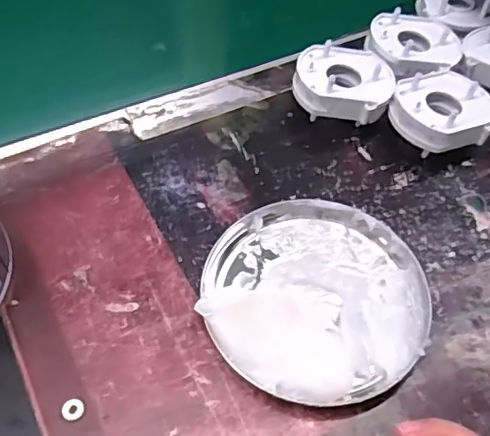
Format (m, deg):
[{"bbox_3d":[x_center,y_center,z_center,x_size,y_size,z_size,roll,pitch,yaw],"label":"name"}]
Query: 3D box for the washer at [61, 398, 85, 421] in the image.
[{"bbox_3d":[-0.088,0.098,0.292,0.011,0.004,0.011,1,53,-2],"label":"washer"}]

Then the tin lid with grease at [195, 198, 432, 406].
[{"bbox_3d":[0.042,0.040,0.327,0.125,0.027,0.125,1,53,-2],"label":"tin lid with grease"}]

